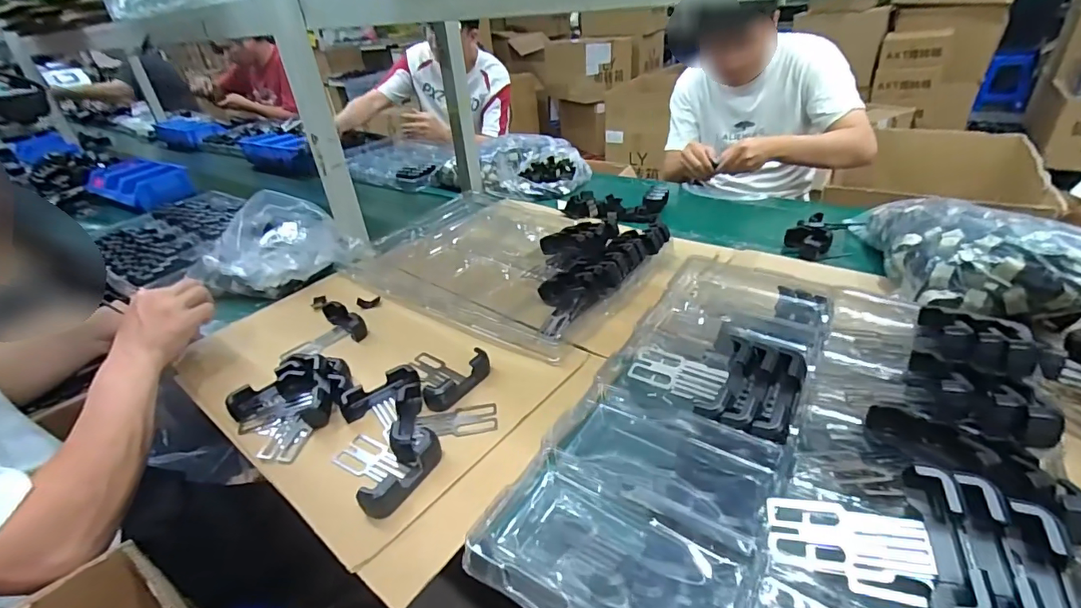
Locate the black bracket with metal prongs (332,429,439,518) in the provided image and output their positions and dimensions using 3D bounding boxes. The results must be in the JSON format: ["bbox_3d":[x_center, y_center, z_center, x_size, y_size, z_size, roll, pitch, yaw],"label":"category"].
[{"bbox_3d":[-0.169,0.161,0.523,0.118,0.027,0.099,25,44,38],"label":"black bracket with metal prongs"}]

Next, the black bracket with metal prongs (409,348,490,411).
[{"bbox_3d":[-0.140,0.084,0.632,0.113,0.027,0.097,15,39,29],"label":"black bracket with metal prongs"}]

